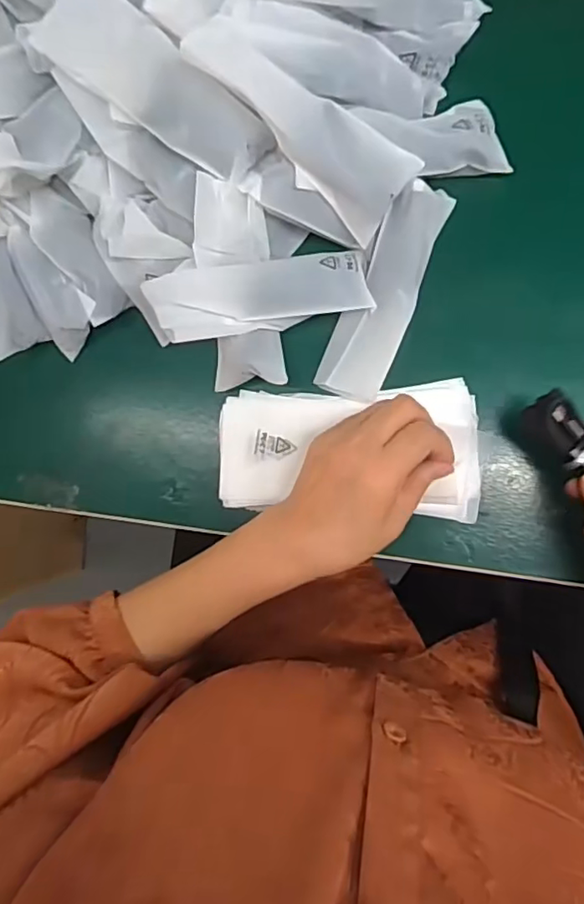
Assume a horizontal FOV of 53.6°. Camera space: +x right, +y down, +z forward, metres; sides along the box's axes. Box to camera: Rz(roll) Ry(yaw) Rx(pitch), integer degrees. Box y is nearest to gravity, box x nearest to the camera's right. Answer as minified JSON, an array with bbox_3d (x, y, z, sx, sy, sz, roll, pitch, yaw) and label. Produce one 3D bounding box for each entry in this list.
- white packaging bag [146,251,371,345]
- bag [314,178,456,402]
[{"bbox_3d":[-0.021,-0.107,0.387,0.141,0.031,0.044,-10,89,12],"label":"white packaging bag"},{"bbox_3d":[0.061,-0.107,0.380,0.047,0.014,0.146,23,96,10],"label":"bag"}]

